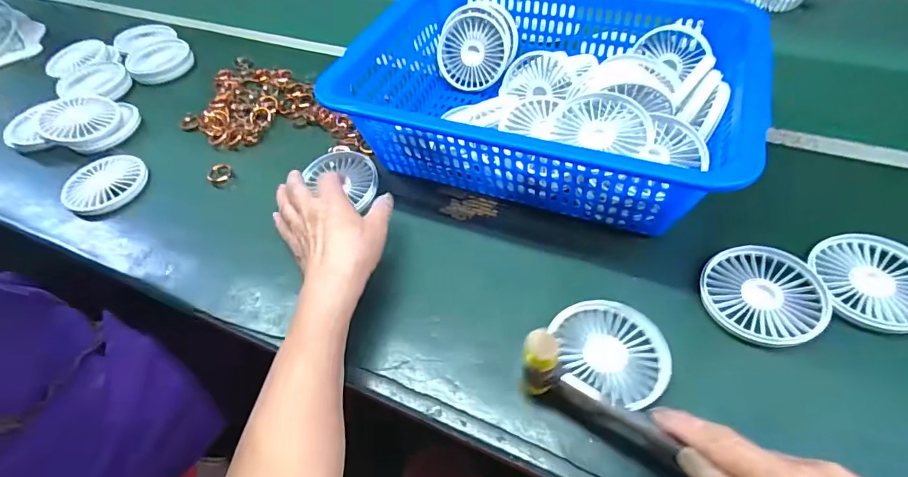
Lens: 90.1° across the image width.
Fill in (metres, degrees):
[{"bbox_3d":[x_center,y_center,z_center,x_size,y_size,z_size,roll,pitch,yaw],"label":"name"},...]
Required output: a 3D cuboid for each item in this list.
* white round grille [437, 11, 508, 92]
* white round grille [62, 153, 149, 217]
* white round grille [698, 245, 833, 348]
[{"bbox_3d":[0.024,-0.233,0.568,0.085,0.088,0.015,-1,19,20],"label":"white round grille"},{"bbox_3d":[-0.409,-0.066,0.529,0.090,0.020,0.085,-2,51,2],"label":"white round grille"},{"bbox_3d":[0.250,0.043,0.366,0.087,0.012,0.088,-2,51,2],"label":"white round grille"}]

